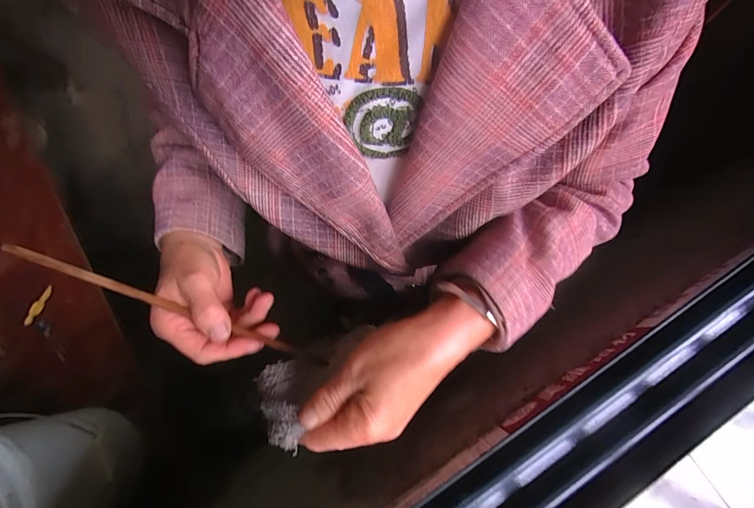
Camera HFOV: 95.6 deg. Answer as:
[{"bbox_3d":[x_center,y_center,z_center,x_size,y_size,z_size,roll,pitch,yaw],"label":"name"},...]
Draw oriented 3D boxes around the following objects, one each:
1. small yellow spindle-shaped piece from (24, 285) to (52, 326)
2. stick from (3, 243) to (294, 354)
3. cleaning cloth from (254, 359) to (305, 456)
[{"bbox_3d":[-0.710,0.107,0.718,0.023,0.005,0.086,29,78,7],"label":"small yellow spindle-shaped piece"},{"bbox_3d":[-0.174,0.038,0.273,0.225,0.009,0.007,23,77,-8],"label":"stick"},{"bbox_3d":[-0.073,0.113,0.258,0.029,0.020,0.065,-25,47,-6],"label":"cleaning cloth"}]

